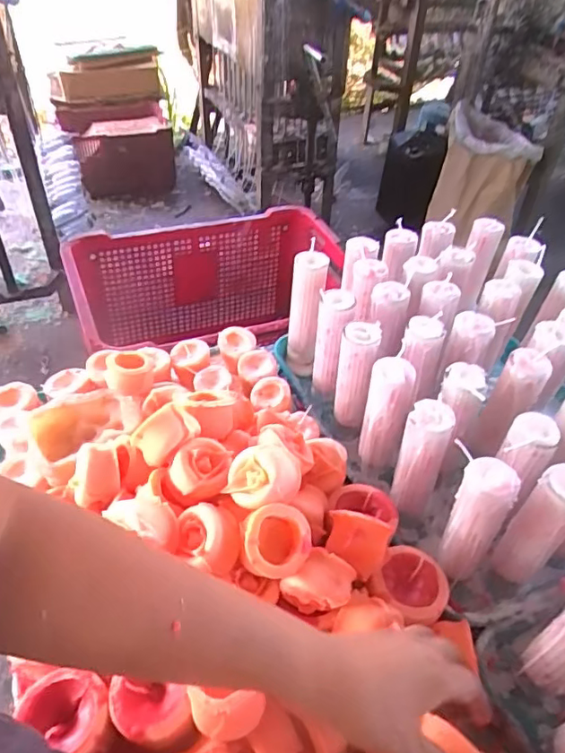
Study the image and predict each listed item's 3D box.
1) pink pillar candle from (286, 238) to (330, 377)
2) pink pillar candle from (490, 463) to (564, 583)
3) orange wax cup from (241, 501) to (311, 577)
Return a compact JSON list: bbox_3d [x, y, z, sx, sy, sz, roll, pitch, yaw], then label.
[{"bbox_3d":[0.030,-0.078,0.721,0.046,0.174,0.046,5,45,3],"label":"pink pillar candle"},{"bbox_3d":[0.228,0.135,0.489,0.045,0.134,0.040,-21,50,-21],"label":"pink pillar candle"},{"bbox_3d":[-0.009,0.133,0.451,0.055,0.033,0.055,7,73,-19],"label":"orange wax cup"}]

